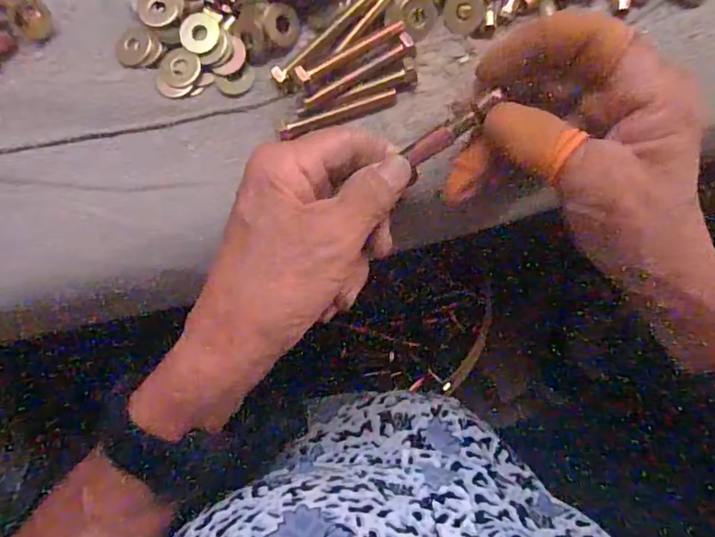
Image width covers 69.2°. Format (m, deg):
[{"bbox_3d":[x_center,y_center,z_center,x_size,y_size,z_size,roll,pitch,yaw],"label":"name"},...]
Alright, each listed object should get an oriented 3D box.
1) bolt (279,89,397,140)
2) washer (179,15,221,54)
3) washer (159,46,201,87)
[{"bbox_3d":[-0.010,-0.078,0.260,0.061,0.009,0.009,-22,79,-3],"label":"bolt"},{"bbox_3d":[-0.082,-0.122,0.269,0.020,0.004,0.020,0,79,1],"label":"washer"},{"bbox_3d":[-0.094,-0.105,0.271,0.022,0.004,0.021,0,90,12],"label":"washer"}]

